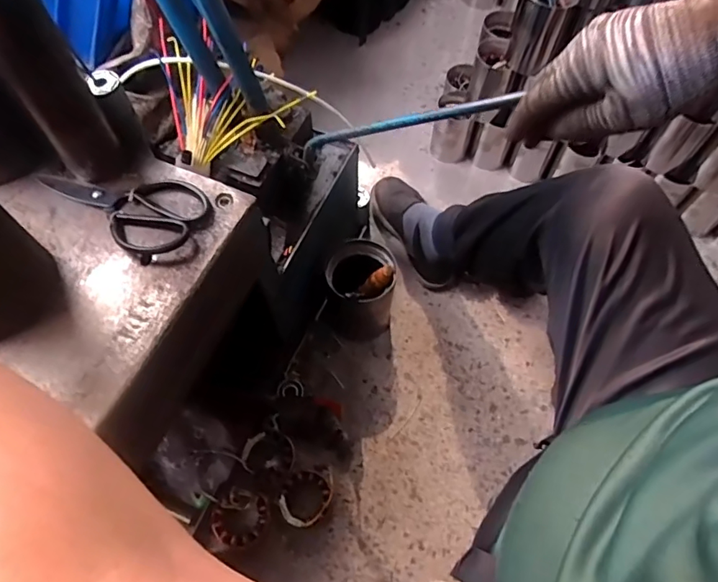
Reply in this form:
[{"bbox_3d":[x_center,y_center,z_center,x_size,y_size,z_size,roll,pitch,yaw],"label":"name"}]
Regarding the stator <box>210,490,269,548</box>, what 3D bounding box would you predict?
[{"bbox_3d":[-0.185,0.352,0.772,0.084,0.030,0.078,0,62,0],"label":"stator"}]

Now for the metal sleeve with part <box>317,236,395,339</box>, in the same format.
[{"bbox_3d":[-0.006,0.004,0.896,0.125,0.175,0.106,-4,62,-3],"label":"metal sleeve with part"}]

